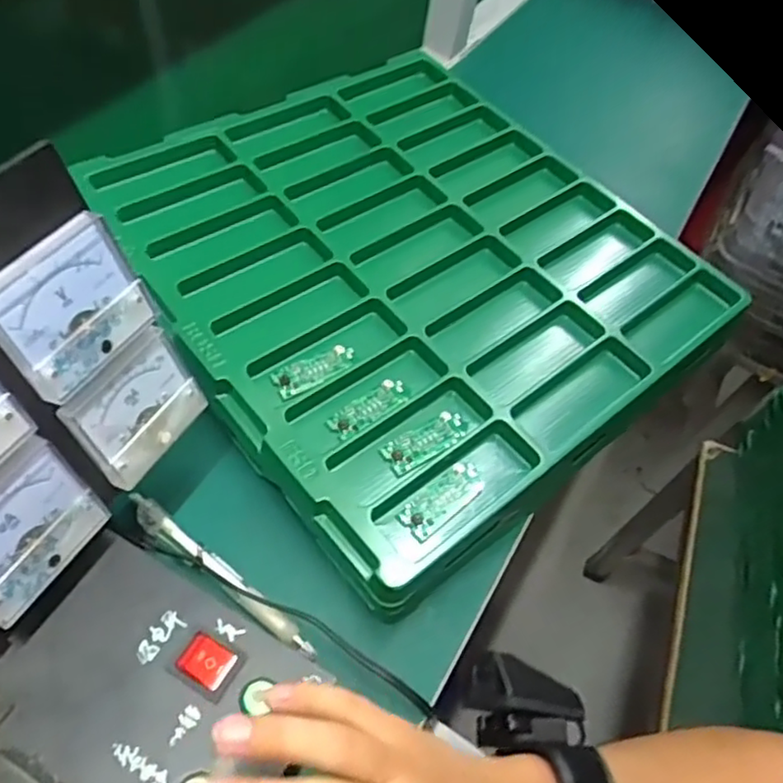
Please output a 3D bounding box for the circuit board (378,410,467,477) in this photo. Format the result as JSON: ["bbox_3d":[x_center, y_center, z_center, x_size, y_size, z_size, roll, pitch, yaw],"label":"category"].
[{"bbox_3d":[0.023,0.031,0.421,0.060,0.004,0.022,-29,62,-23],"label":"circuit board"}]

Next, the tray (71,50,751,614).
[{"bbox_3d":[0.015,-0.105,0.517,0.383,0.051,0.397,-34,64,-25],"label":"tray"}]

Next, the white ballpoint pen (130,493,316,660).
[{"bbox_3d":[-0.101,0.106,0.388,0.143,0.010,0.015,34,58,14],"label":"white ballpoint pen"}]

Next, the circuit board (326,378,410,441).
[{"bbox_3d":[-0.015,0.011,0.430,0.058,0.005,0.022,-32,64,-25],"label":"circuit board"}]

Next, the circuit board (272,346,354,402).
[{"bbox_3d":[-0.051,-0.015,0.441,0.057,0.004,0.021,-30,63,-23],"label":"circuit board"}]

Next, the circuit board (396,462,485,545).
[{"bbox_3d":[0.031,0.064,0.397,0.059,0.004,0.024,-36,65,-26],"label":"circuit board"}]

